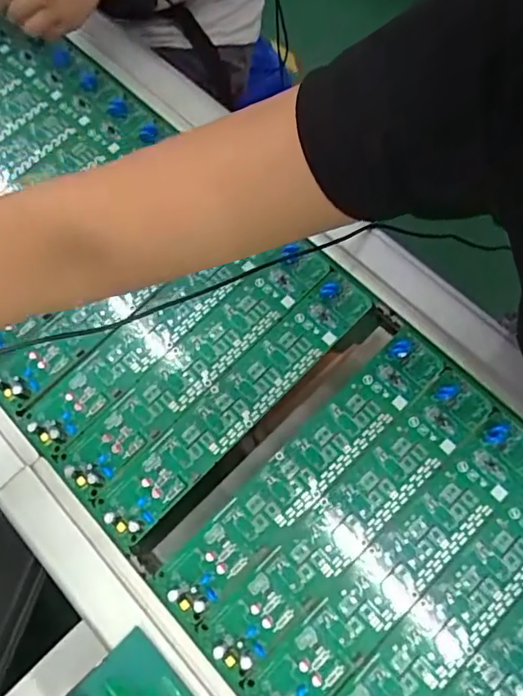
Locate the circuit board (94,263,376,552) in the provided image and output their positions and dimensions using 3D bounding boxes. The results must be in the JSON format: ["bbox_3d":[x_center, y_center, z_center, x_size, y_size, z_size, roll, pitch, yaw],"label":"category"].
[{"bbox_3d":[-0.018,0.040,0.428,0.047,0.017,0.269,43,80,15],"label":"circuit board"}]

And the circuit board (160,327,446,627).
[{"bbox_3d":[0.036,0.090,0.409,0.269,0.013,0.052,-43,74,-9],"label":"circuit board"}]

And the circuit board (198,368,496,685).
[{"bbox_3d":[0.070,0.125,0.400,0.271,0.018,0.049,-44,74,-9],"label":"circuit board"}]

